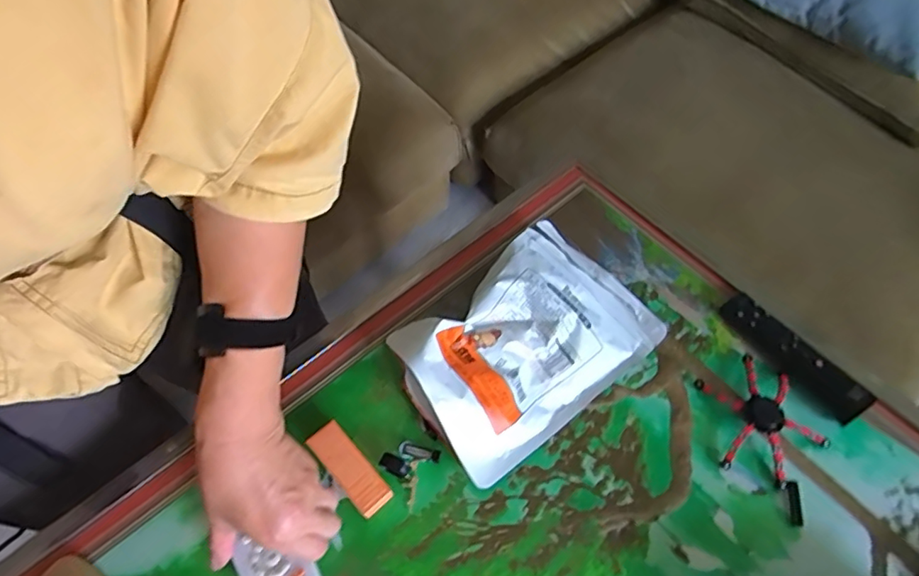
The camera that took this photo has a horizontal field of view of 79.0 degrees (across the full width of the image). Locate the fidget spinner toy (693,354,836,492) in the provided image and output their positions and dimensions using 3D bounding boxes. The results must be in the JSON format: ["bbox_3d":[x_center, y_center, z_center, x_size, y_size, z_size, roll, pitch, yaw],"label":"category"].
[{"bbox_3d":[0.278,0.121,0.515,0.099,0.018,0.111,-14,61,-9],"label":"fidget spinner toy"}]

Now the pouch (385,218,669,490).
[{"bbox_3d":[0.063,0.050,0.528,0.234,0.038,0.164,-34,85,-25],"label":"pouch"}]

